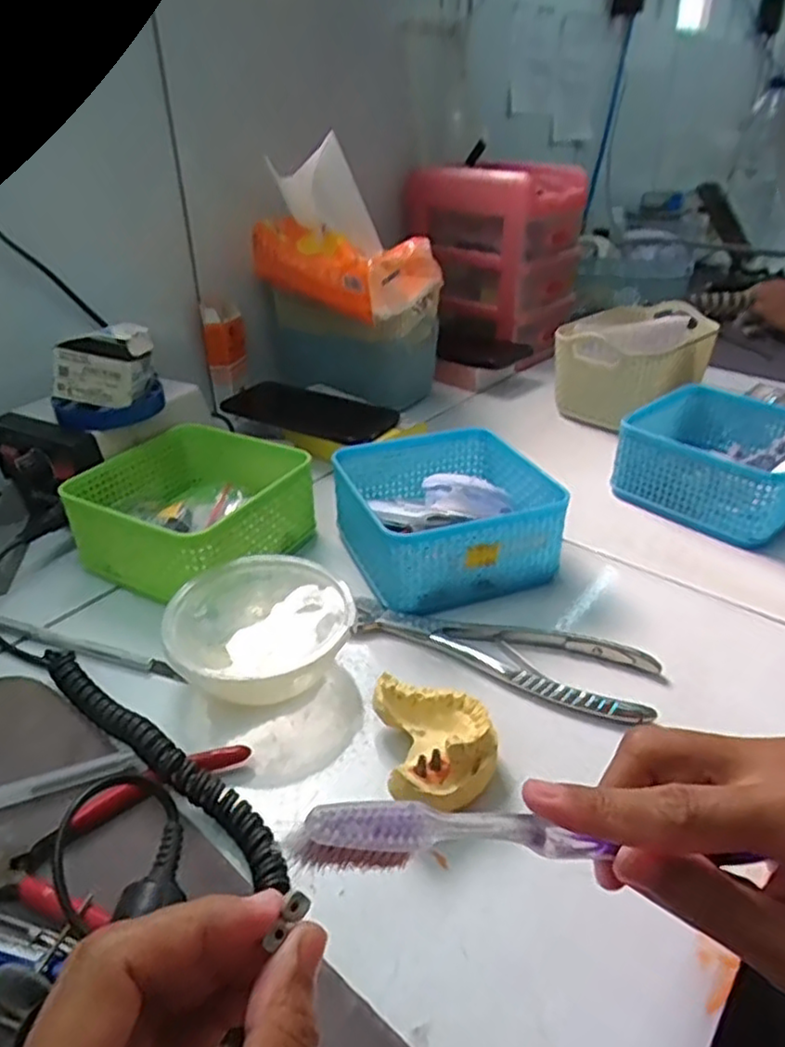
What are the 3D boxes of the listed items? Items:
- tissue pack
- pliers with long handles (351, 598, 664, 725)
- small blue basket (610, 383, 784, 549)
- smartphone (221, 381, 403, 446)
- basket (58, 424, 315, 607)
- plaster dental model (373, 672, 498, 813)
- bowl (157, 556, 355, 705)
[{"bbox_3d":[-0.040,-0.275,0.644,0.160,0.122,0.129,25,40,34],"label":"tissue pack"},{"bbox_3d":[0.061,0.074,0.407,0.183,0.011,0.056,13,34,21],"label":"pliers with long handles"},{"bbox_3d":[0.272,-0.051,0.553,0.135,0.070,0.125,-26,40,-35],"label":"small blue basket"},{"bbox_3d":[-0.085,-0.106,0.641,0.181,0.015,0.080,18,36,26],"label":"smartphone"},{"bbox_3d":[-0.140,-0.013,0.486,0.132,0.059,0.133,16,35,24],"label":"basket"},{"bbox_3d":[0.022,0.107,0.330,0.052,0.028,0.072,-5,32,-8],"label":"plaster dental model"},{"bbox_3d":[-0.078,0.062,0.391,0.100,0.039,0.098,0,32,0],"label":"bowl"}]

